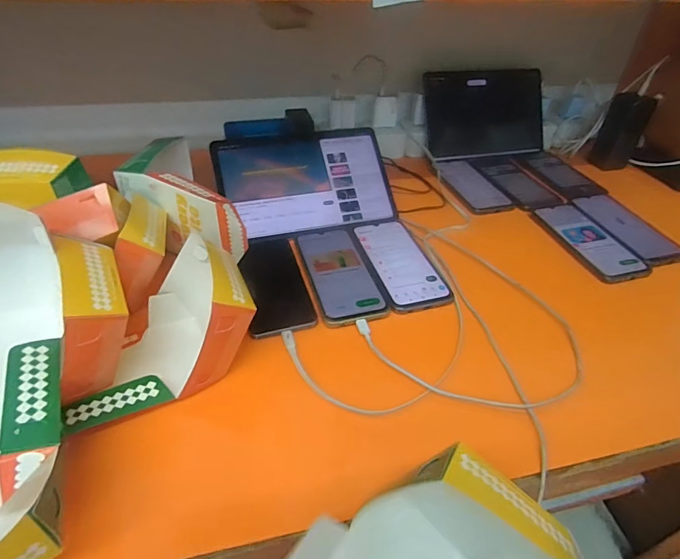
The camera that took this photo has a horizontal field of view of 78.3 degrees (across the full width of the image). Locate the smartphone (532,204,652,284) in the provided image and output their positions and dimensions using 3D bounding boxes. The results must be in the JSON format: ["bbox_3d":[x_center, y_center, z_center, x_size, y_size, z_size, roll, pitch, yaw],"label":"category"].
[{"bbox_3d":[0.364,-0.058,0.611,0.094,0.013,0.172,-9,45,-13],"label":"smartphone"}]

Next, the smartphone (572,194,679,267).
[{"bbox_3d":[0.435,-0.081,0.634,0.075,0.009,0.163,-9,42,-13],"label":"smartphone"}]

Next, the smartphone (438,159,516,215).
[{"bbox_3d":[0.226,-0.165,0.722,0.090,0.010,0.167,-10,45,-13],"label":"smartphone"}]

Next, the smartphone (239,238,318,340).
[{"bbox_3d":[-0.082,0.000,0.518,0.073,0.006,0.170,-10,45,-13],"label":"smartphone"}]

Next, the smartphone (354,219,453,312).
[{"bbox_3d":[0.077,-0.025,0.552,0.077,0.005,0.166,-10,45,-13],"label":"smartphone"}]

